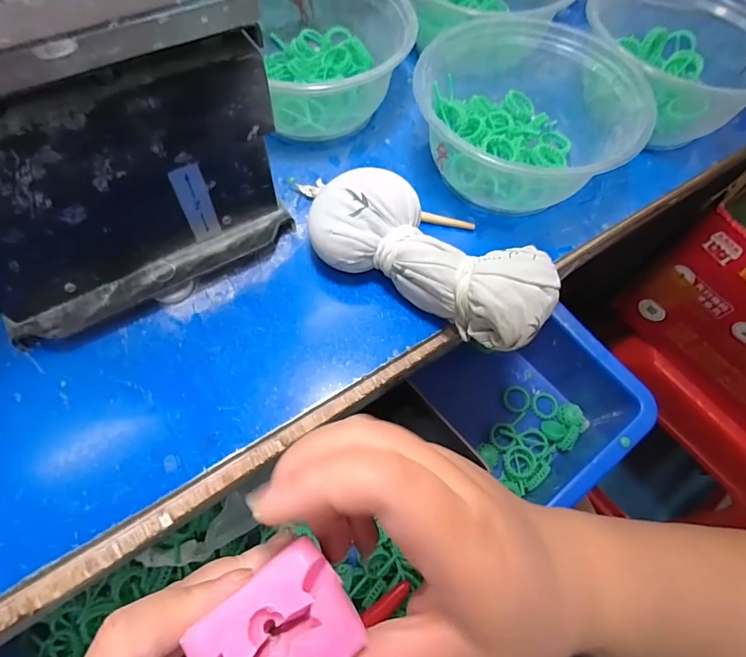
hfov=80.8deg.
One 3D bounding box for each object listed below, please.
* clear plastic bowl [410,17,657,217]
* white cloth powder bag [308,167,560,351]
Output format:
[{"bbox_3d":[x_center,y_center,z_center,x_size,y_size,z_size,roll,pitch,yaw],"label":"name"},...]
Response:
[{"bbox_3d":[0.093,-0.129,0.278,0.127,0.061,0.128,2,63,-3],"label":"clear plastic bowl"},{"bbox_3d":[0.031,-0.039,0.243,0.135,0.044,0.057,27,65,9],"label":"white cloth powder bag"}]

